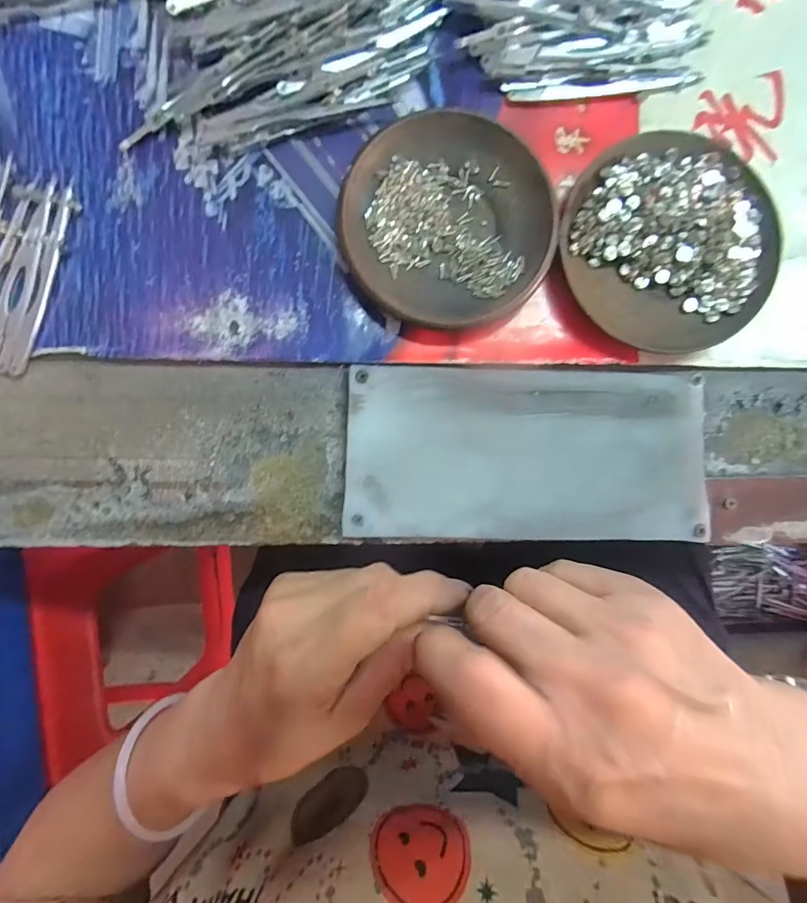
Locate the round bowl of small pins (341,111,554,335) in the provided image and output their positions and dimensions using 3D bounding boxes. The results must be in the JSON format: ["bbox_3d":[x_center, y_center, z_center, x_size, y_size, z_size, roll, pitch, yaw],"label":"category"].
[{"bbox_3d":[0.024,-0.122,0.247,0.109,0.014,0.110,0,91,-1],"label":"round bowl of small pins"}]

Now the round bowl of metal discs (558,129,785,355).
[{"bbox_3d":[0.145,-0.114,0.250,0.108,0.019,0.114,0,91,-1],"label":"round bowl of metal discs"}]

